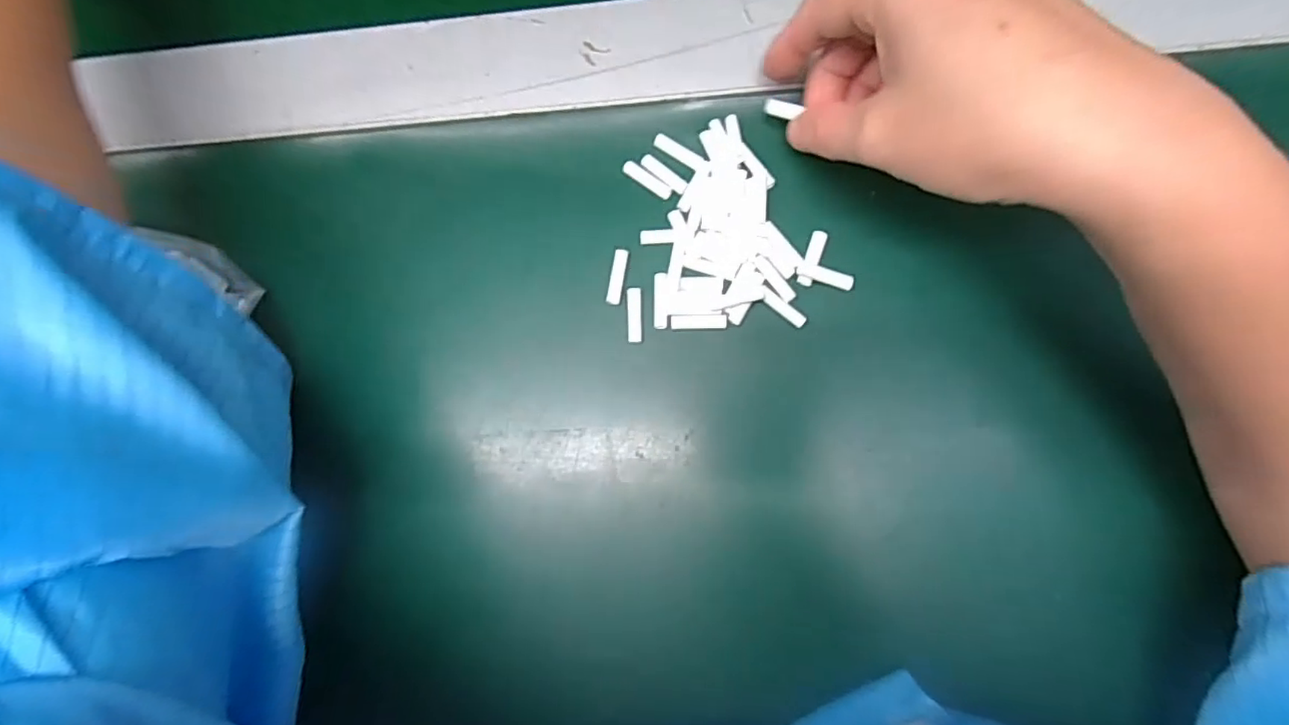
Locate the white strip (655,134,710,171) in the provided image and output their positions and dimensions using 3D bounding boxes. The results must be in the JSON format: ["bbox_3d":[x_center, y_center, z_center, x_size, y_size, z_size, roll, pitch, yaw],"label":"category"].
[{"bbox_3d":[0.016,-0.089,0.252,0.026,0.004,0.005,31,88,8],"label":"white strip"}]

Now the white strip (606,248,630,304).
[{"bbox_3d":[-0.011,-0.036,0.252,0.006,0.004,0.023,10,85,7],"label":"white strip"}]

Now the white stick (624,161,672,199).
[{"bbox_3d":[0.001,-0.078,0.254,0.024,0.004,0.006,37,89,8],"label":"white stick"}]

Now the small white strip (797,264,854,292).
[{"bbox_3d":[0.073,-0.035,0.241,0.022,0.004,0.006,18,86,7],"label":"small white strip"}]

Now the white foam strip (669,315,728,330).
[{"bbox_3d":[0.022,-0.017,0.247,0.023,0.004,0.006,0,84,6],"label":"white foam strip"}]

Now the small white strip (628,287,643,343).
[{"bbox_3d":[-0.004,-0.020,0.249,0.006,0.004,0.023,-1,84,6],"label":"small white strip"}]

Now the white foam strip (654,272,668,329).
[{"bbox_3d":[0.007,-0.026,0.249,0.005,0.004,0.023,-1,84,6],"label":"white foam strip"}]

